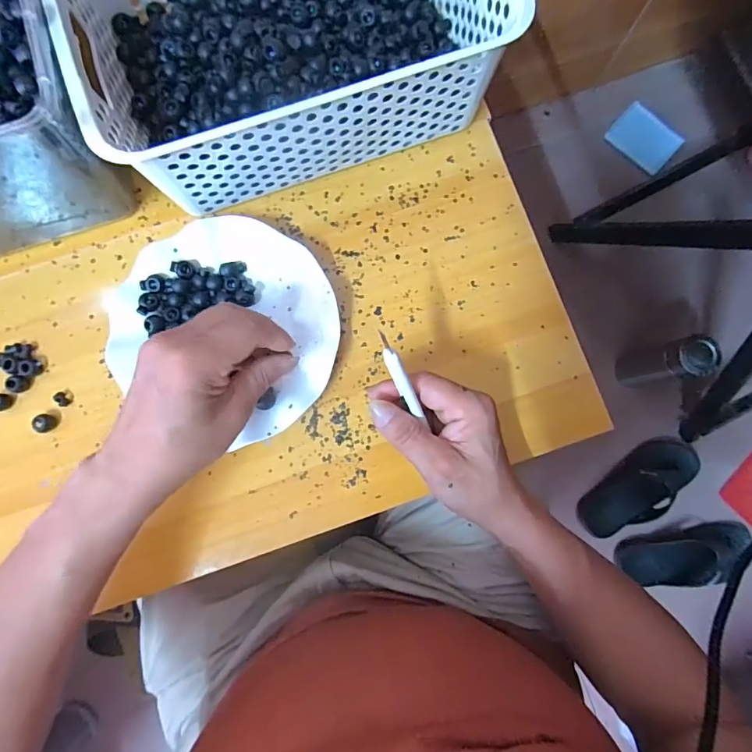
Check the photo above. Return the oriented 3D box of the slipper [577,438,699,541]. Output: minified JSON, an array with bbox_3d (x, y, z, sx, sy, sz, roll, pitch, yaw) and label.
[{"bbox_3d":[0.493,0.204,0.849,0.249,0.048,0.118,-38,85,-4],"label":"slipper"}]

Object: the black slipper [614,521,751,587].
[{"bbox_3d":[0.561,0.327,0.817,0.242,0.045,0.097,-8,84,-1],"label":"black slipper"}]

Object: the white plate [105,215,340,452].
[{"bbox_3d":[-0.120,-0.044,0.380,0.183,0.026,0.164,28,83,4],"label":"white plate"}]

